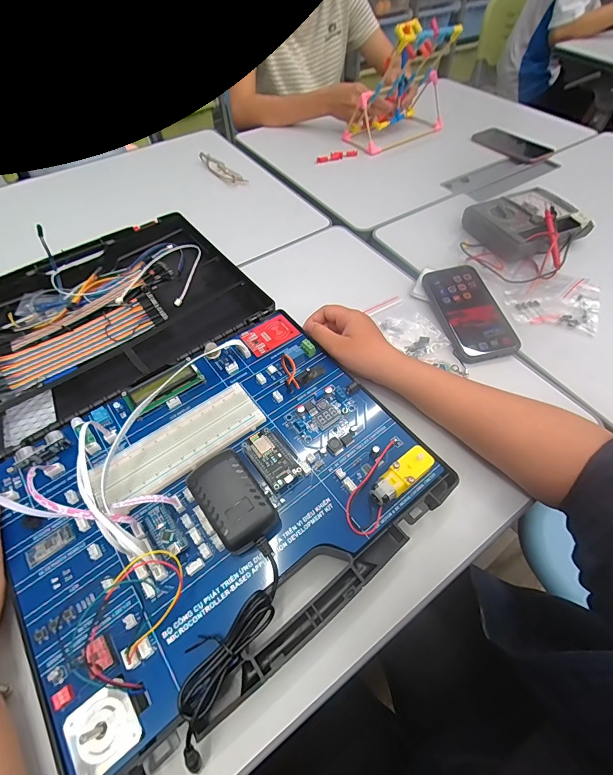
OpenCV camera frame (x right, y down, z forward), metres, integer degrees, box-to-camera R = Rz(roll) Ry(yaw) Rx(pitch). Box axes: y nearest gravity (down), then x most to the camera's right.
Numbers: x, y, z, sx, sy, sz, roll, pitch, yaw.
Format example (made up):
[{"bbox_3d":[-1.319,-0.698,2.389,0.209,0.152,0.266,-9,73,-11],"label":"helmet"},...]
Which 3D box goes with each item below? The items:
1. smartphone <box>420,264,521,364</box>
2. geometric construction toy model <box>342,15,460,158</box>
[{"bbox_3d":[0.219,-0.105,0.485,0.078,0.009,0.153,-16,63,4],"label":"smartphone"},{"bbox_3d":[0.206,-0.633,0.742,0.218,0.188,0.113,-26,59,-16],"label":"geometric construction toy model"}]

